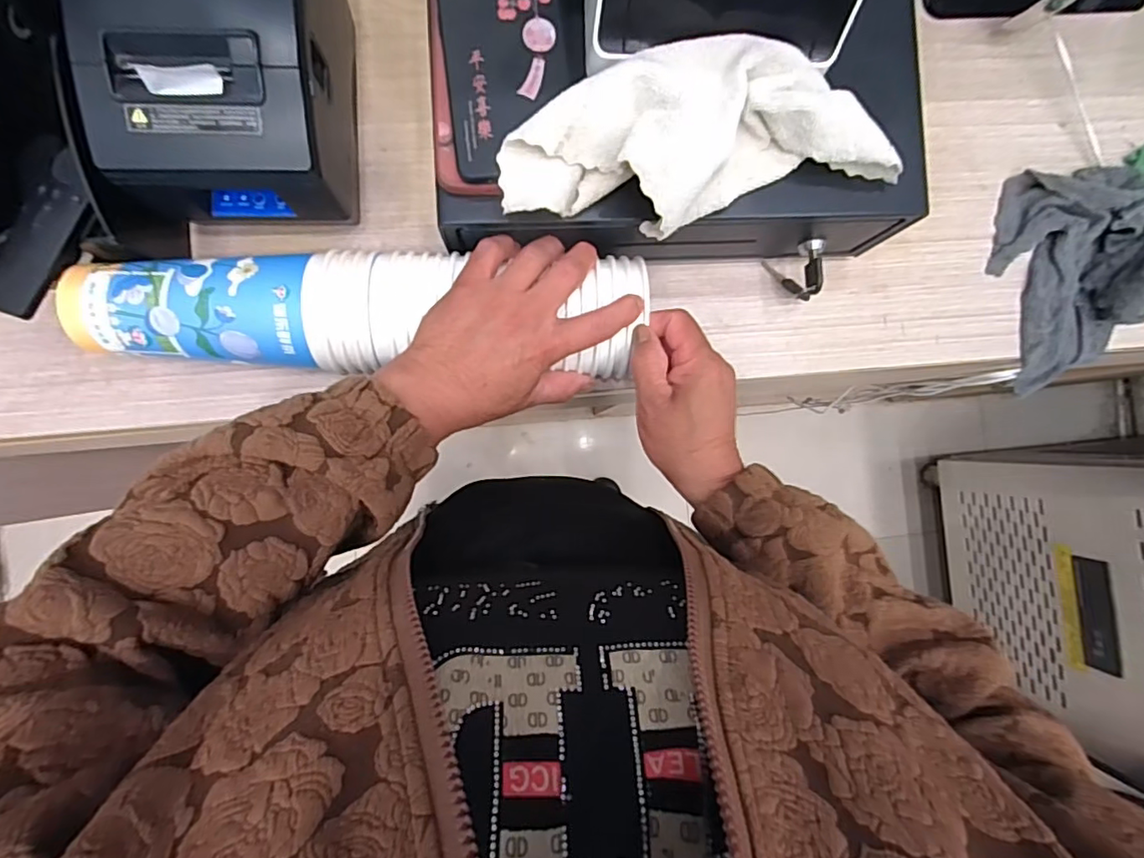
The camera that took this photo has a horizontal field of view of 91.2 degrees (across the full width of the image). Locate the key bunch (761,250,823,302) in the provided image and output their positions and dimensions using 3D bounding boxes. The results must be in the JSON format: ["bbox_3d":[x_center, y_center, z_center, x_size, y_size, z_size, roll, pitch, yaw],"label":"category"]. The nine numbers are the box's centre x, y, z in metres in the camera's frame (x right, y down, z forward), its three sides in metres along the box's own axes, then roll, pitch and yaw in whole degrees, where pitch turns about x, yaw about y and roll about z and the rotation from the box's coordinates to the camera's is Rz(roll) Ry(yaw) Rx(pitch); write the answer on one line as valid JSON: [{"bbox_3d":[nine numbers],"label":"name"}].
[{"bbox_3d":[0.182,-0.126,0.449,0.016,0.051,0.045,-31,91,-5],"label":"key bunch"}]

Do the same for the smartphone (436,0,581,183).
[{"bbox_3d":[-0.039,-0.231,0.337,0.076,0.004,0.156,-6,89,-5],"label":"smartphone"}]

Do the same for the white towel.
[{"bbox_3d":[0.080,-0.176,0.343,0.250,0.041,0.100,-13,89,-5],"label":"white towel"}]

